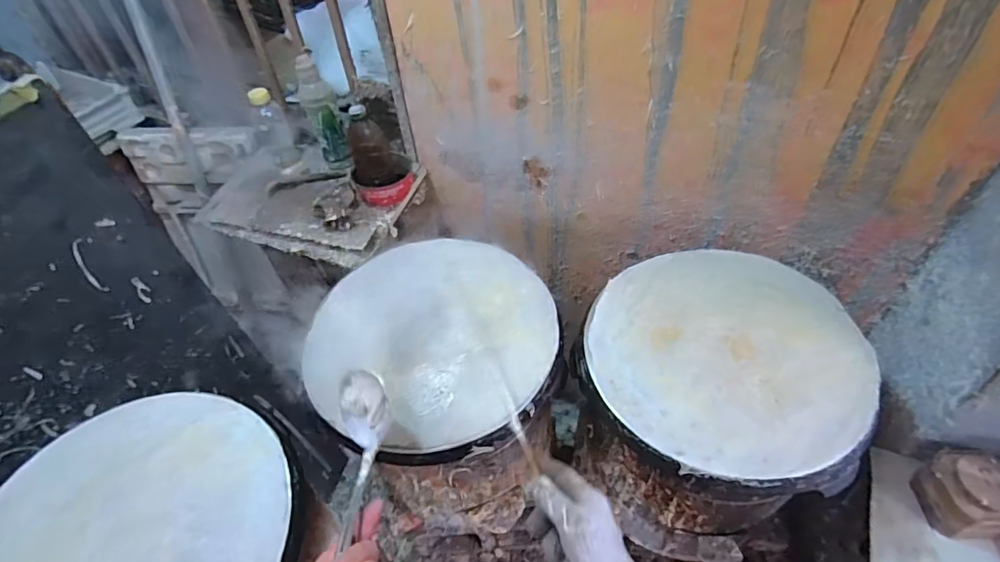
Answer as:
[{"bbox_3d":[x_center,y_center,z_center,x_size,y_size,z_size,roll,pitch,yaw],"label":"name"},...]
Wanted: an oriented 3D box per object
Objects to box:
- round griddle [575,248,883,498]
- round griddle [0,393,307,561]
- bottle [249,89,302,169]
[{"bbox_3d":[0.312,0.094,0.744,0.370,0.059,0.385,-2,47,2],"label":"round griddle"},{"bbox_3d":[-0.439,0.310,0.617,0.385,0.053,0.368,-2,47,2],"label":"round griddle"},{"bbox_3d":[-0.500,-0.337,1.147,0.074,0.174,0.063,-24,50,-18],"label":"bottle"}]

